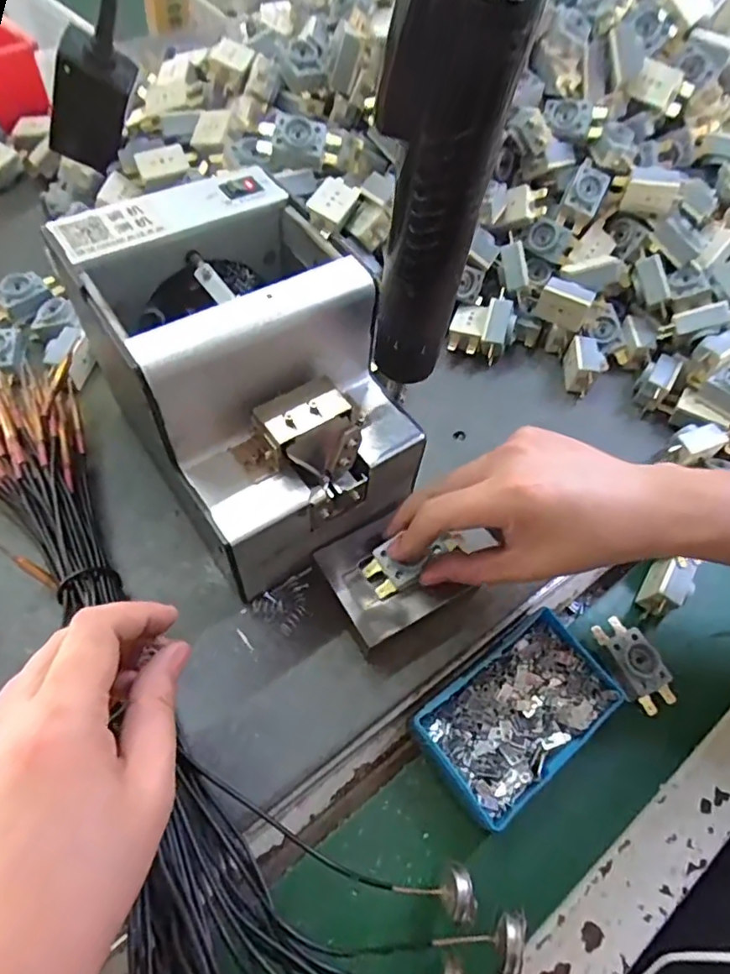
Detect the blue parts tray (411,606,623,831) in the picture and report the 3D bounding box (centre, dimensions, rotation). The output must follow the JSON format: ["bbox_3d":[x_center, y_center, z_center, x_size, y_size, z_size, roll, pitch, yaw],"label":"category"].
[{"bbox_3d":[0.090,0.134,0.336,0.116,0.031,0.070,-32,67,-23],"label":"blue parts tray"}]

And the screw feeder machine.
[{"bbox_3d":[-0.065,-0.055,0.332,0.125,0.151,0.179,-28,66,-21],"label":"screw feeder machine"}]

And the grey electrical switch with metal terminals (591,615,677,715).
[{"bbox_3d":[0.174,0.114,0.364,0.026,0.025,0.059,-21,63,-18],"label":"grey electrical switch with metal terminals"}]

